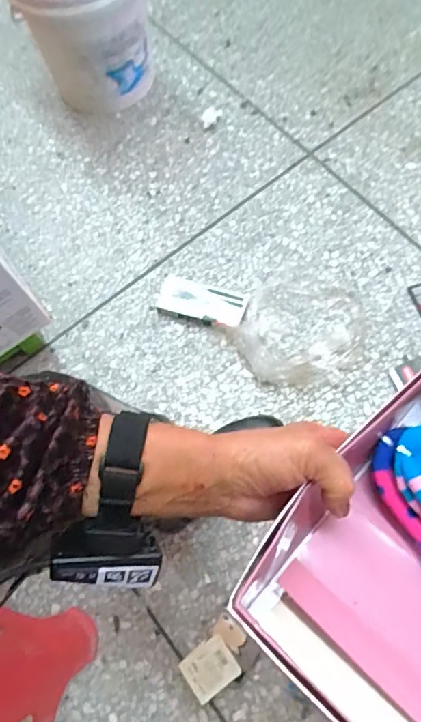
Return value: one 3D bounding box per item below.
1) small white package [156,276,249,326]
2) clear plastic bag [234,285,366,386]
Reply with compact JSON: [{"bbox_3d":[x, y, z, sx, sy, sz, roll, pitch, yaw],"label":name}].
[{"bbox_3d":[-0.018,-0.111,0.920,0.167,0.016,0.075,15,73,8],"label":"small white package"},{"bbox_3d":[0.164,-0.059,0.879,0.225,0.029,0.185,-24,72,-5],"label":"clear plastic bag"}]

